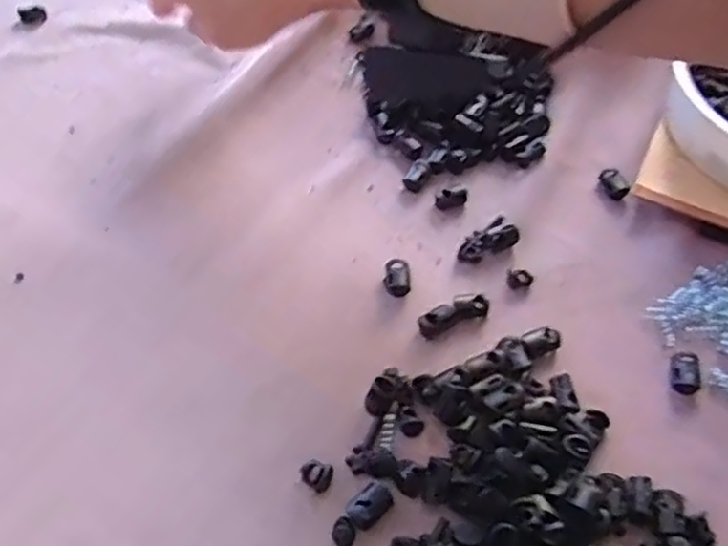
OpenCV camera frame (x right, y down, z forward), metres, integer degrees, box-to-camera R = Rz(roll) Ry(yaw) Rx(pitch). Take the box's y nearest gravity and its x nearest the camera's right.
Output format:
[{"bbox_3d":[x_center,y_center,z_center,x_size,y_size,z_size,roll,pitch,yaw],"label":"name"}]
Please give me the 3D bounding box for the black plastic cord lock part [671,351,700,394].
[{"bbox_3d":[0.163,0.049,0.332,0.015,0.007,0.024,16,55,11],"label":"black plastic cord lock part"}]

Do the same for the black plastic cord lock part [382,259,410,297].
[{"bbox_3d":[0.019,0.001,0.368,0.014,0.006,0.027,2,54,0],"label":"black plastic cord lock part"}]

